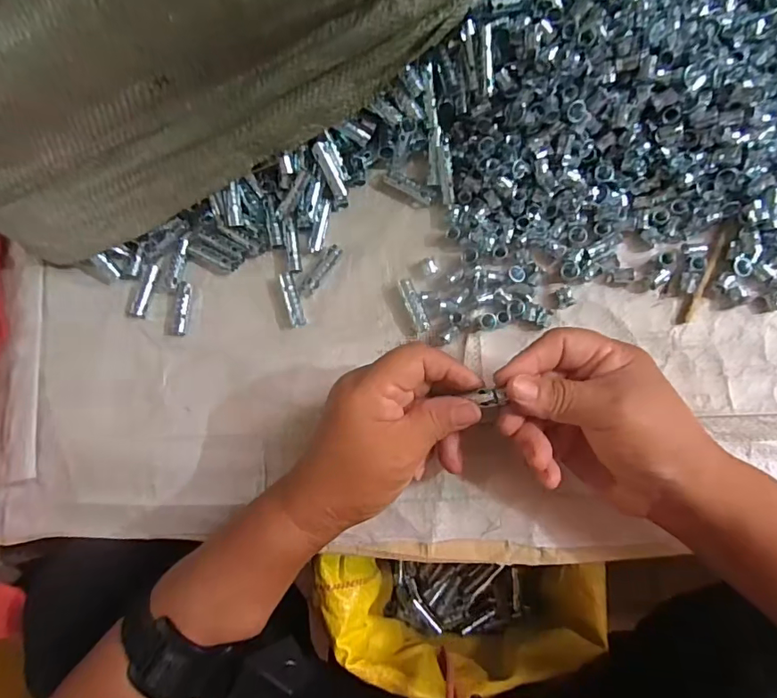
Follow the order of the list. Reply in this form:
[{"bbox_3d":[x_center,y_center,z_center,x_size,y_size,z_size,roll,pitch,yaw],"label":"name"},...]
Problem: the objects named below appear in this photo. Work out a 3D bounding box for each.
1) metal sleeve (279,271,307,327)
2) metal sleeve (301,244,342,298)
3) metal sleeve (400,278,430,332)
[{"bbox_3d":[-0.068,-0.035,0.355,0.010,0.008,0.040,-16,84,6],"label":"metal sleeve"},{"bbox_3d":[-0.048,-0.056,0.354,0.010,0.007,0.042,38,91,9],"label":"metal sleeve"},{"bbox_3d":[0.018,-0.031,0.343,0.011,0.007,0.039,-24,83,5],"label":"metal sleeve"}]

